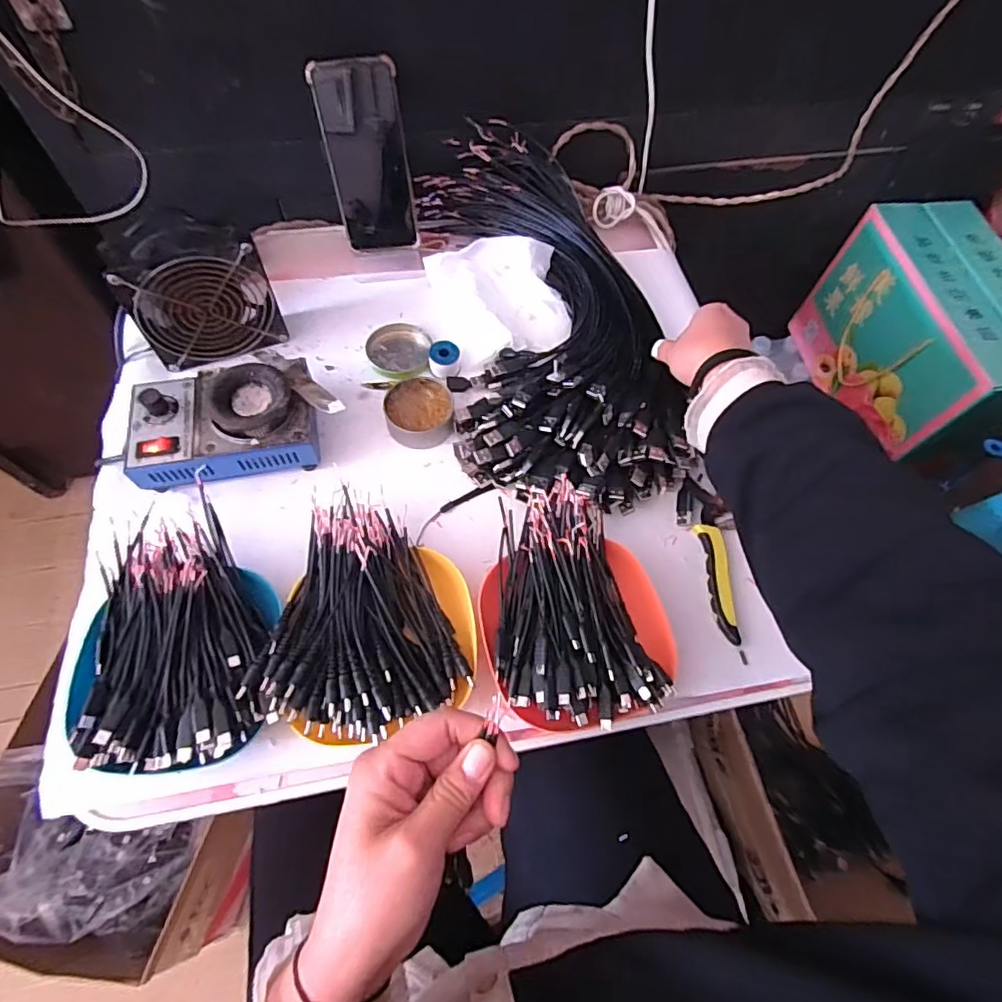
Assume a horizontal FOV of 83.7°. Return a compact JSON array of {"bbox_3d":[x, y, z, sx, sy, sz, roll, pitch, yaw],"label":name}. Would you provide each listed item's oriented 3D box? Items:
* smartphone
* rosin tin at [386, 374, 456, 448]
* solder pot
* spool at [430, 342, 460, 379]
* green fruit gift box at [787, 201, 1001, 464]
[{"bbox_3d":[-0.132,-0.340,0.564,0.077,0.164,0.008,-8,44,-4],"label":"smartphone"},{"bbox_3d":[-0.075,-0.083,0.526,0.062,0.027,0.062,1,64,-3],"label":"rosin tin"},{"bbox_3d":[-0.239,-0.067,0.491,0.151,0.065,0.108,-6,65,-6],"label":"solder pot"},{"bbox_3d":[-0.056,-0.141,0.554,0.030,0.021,0.028,1,64,-3],"label":"spool"},{"bbox_3d":[0.625,-0.231,0.834,0.168,0.226,0.342,-9,65,-8],"label":"green fruit gift box"}]

